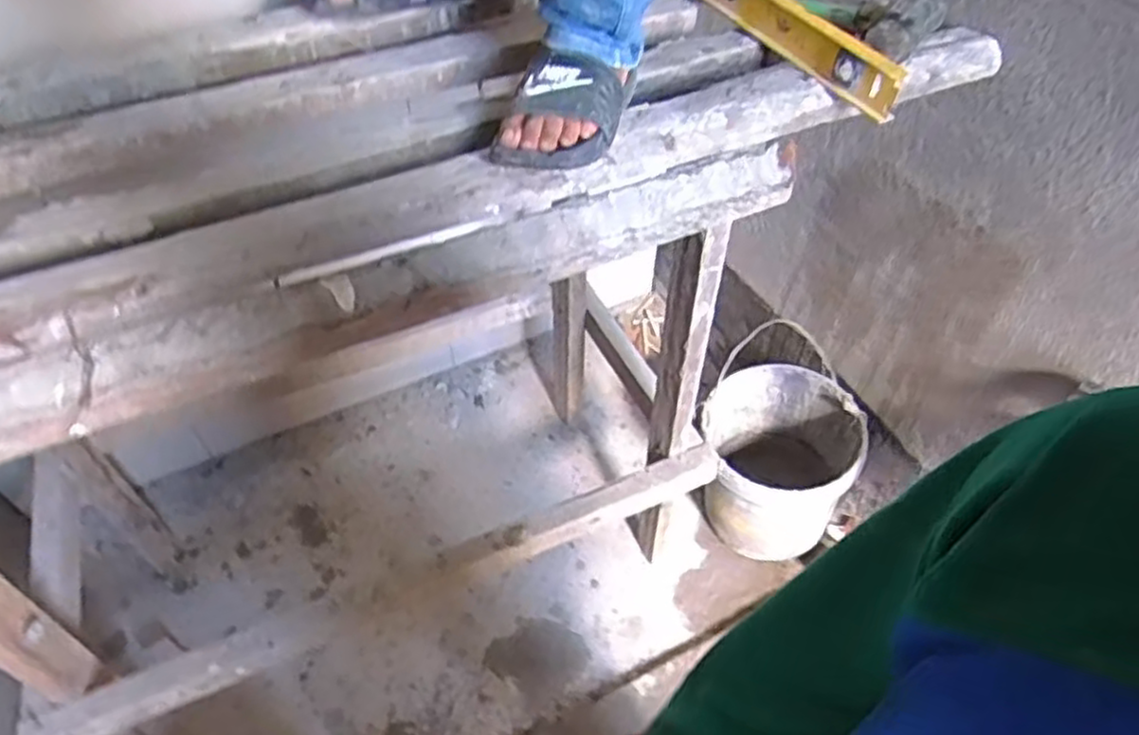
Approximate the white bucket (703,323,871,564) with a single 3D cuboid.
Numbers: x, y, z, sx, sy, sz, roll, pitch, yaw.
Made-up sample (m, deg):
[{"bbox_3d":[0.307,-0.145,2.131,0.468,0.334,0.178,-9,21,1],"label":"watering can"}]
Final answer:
[{"bbox_3d":[0.436,0.203,1.581,0.318,0.389,0.369,4,47,9],"label":"white bucket"}]

